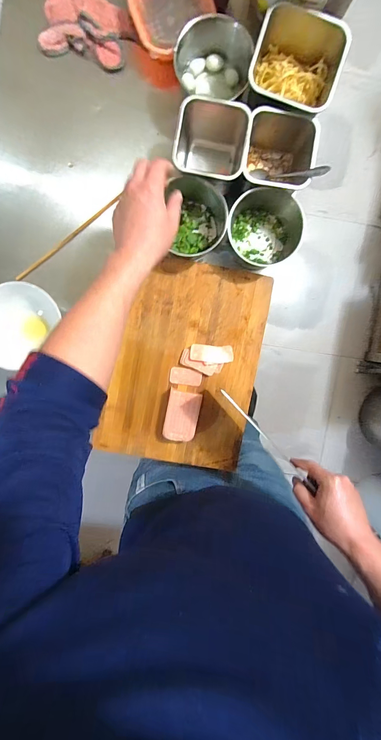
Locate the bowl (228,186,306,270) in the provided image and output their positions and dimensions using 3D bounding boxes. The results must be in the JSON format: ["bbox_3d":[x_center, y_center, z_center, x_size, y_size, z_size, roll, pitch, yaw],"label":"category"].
[{"bbox_3d":[0.137,-0.256,0.573,0.136,0.092,0.121,37,94,-5],"label":"bowl"}]

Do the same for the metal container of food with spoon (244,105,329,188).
[{"bbox_3d":[0.151,-0.370,0.546,0.119,0.113,0.114,3,96,-2],"label":"metal container of food with spoon"}]

